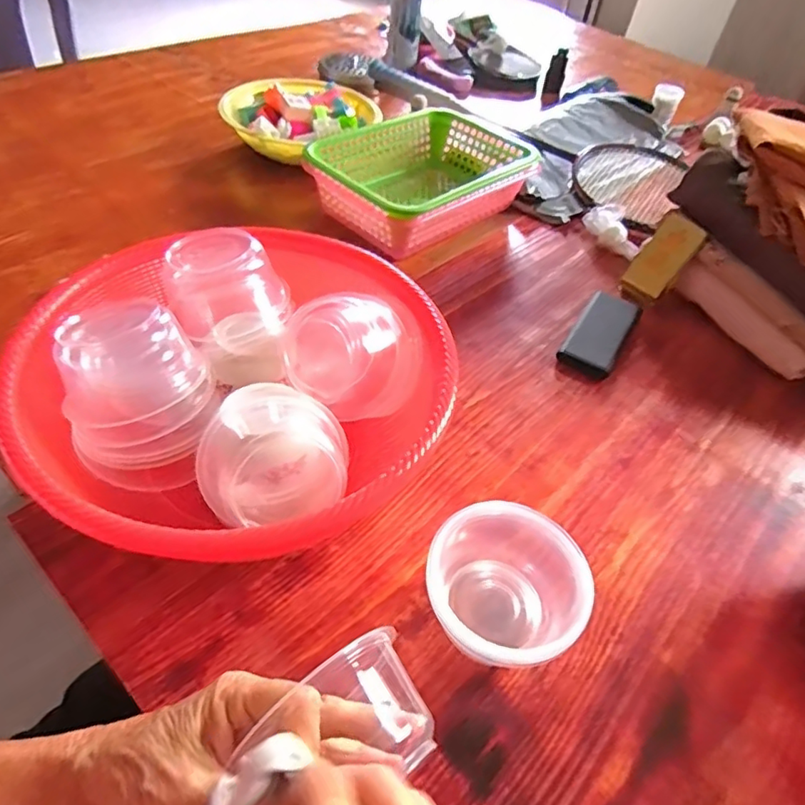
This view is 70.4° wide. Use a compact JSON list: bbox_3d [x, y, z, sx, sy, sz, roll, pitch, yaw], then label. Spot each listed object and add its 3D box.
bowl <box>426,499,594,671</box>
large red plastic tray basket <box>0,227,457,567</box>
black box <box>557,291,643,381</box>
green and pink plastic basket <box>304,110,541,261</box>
[{"bbox_3d":[0.074,0.143,0.432,0.111,0.080,0.113,3,48,-3],"label":"bowl"},{"bbox_3d":[-0.132,-0.002,0.496,0.334,0.142,0.334,-16,52,-21],"label":"large red plastic tray basket"},{"bbox_3d":[0.242,-0.085,0.693,0.062,0.018,0.148,27,51,17],"label":"black box"},{"bbox_3d":[0.036,-0.325,0.835,0.309,0.090,0.218,-32,58,-29],"label":"green and pink plastic basket"}]

